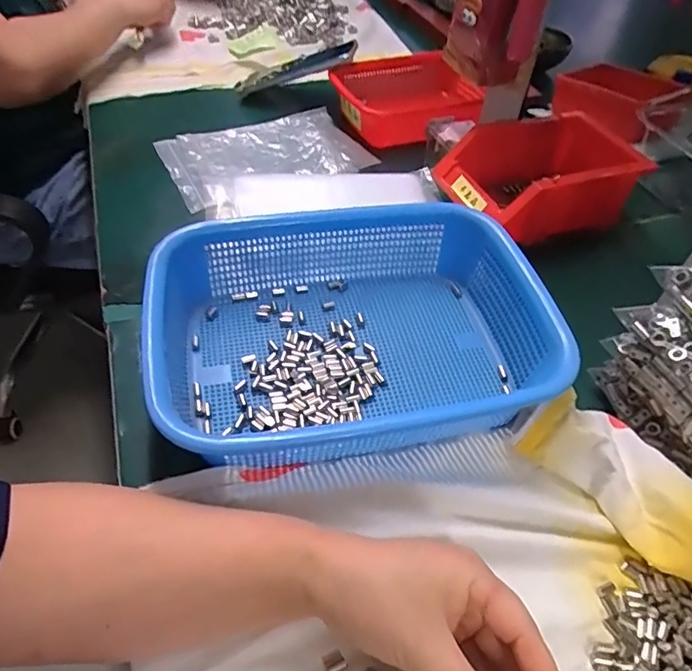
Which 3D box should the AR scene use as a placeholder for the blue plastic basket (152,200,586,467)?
[{"bbox_3d":[0.001,-0.007,0.399,0.289,0.066,0.204,-9,51,-13],"label":"blue plastic basket"}]

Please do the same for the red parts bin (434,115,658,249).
[{"bbox_3d":[0.210,-0.169,0.554,0.193,0.072,0.126,-15,52,-17],"label":"red parts bin"}]

